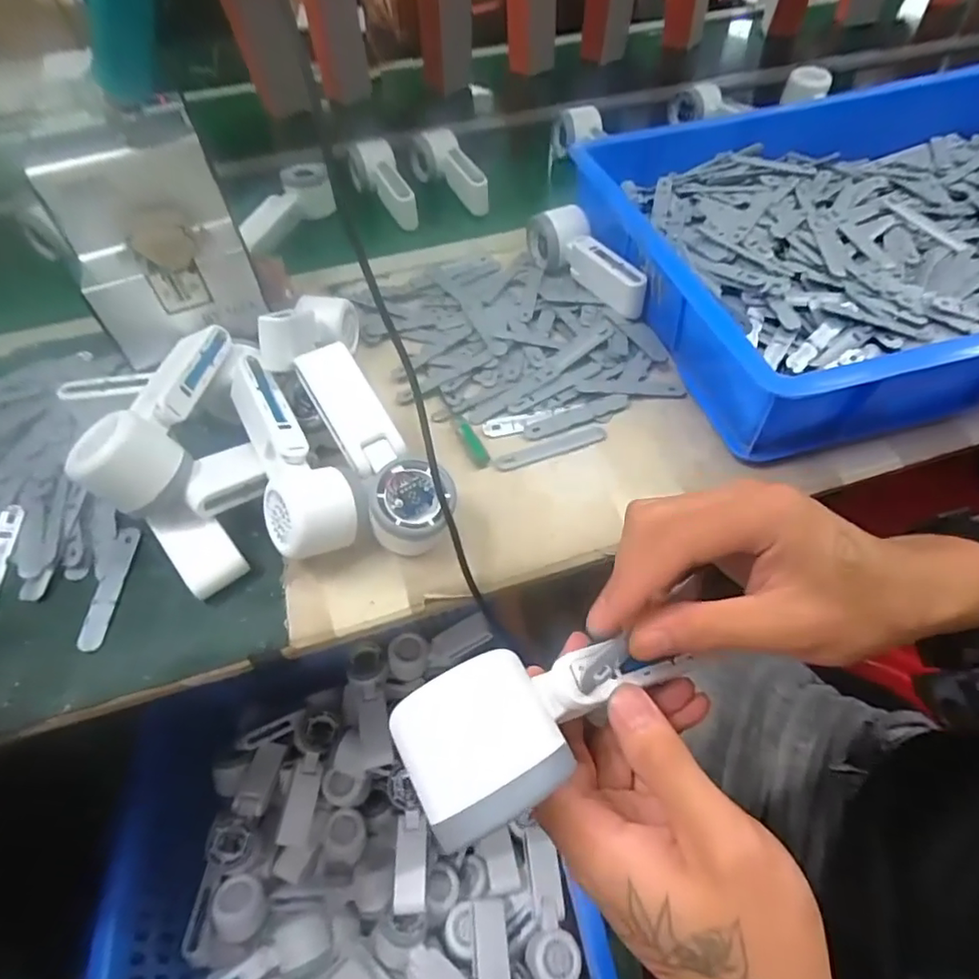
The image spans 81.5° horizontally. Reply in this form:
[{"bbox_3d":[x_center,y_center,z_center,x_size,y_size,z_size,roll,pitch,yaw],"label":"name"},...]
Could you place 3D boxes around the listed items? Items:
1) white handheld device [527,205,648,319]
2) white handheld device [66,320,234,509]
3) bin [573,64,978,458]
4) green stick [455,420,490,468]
[{"bbox_3d":[0.096,-0.237,0.589,0.058,0.050,0.164,-17,53,-10],"label":"white handheld device"},{"bbox_3d":[-0.246,-0.066,0.422,0.060,0.042,0.171,-1,52,2],"label":"white handheld device"},{"bbox_3d":[0.428,-0.264,0.575,0.607,0.101,0.412,-13,53,-7],"label":"bin"},{"bbox_3d":[-0.016,-0.039,0.469,0.011,0.013,0.054,-22,54,-13],"label":"green stick"}]

